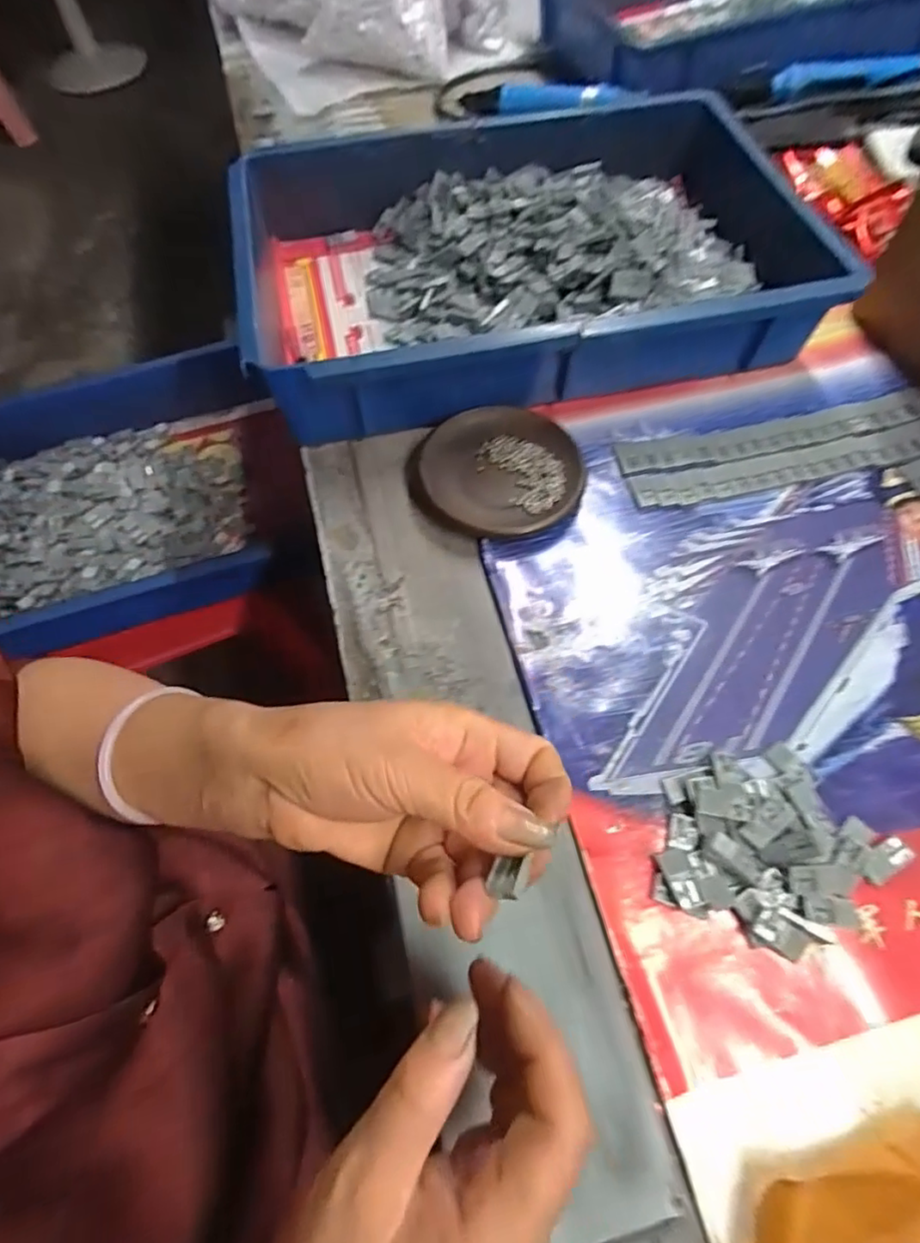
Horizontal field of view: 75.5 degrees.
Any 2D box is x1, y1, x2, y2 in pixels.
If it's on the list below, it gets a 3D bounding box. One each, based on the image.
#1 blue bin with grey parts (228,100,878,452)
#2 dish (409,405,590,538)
[{"bbox_3d":[0.051,-0.298,0.484,0.434,0.076,0.294,-12,63,-5],"label":"blue bin with grey parts"},{"bbox_3d":[0.025,-0.103,0.415,0.115,0.016,0.106,0,63,1],"label":"dish"}]

